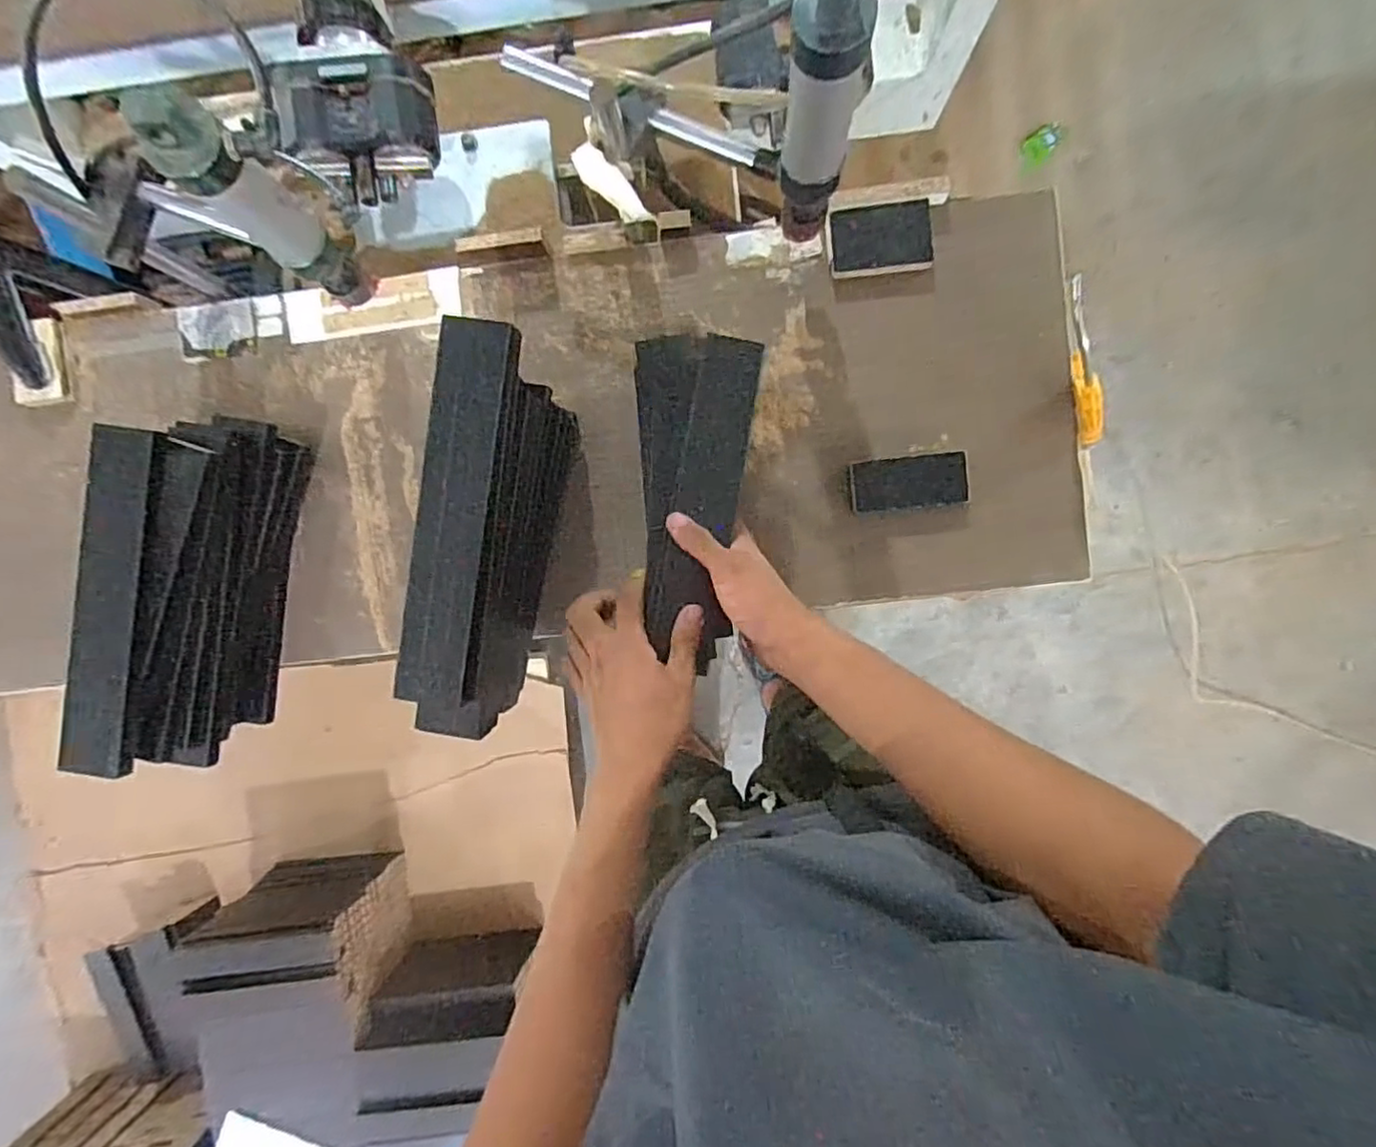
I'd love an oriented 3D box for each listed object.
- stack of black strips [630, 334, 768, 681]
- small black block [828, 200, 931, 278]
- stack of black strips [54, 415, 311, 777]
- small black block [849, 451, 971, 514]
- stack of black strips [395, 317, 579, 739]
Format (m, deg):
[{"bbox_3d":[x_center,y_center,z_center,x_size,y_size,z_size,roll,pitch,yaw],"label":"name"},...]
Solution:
[{"bbox_3d":[0.000,-0.067,0.572,0.103,0.047,0.268,4,94,2],"label":"stack of black strips"},{"bbox_3d":[0.181,-0.312,0.609,0.089,0.016,0.059,-5,92,2],"label":"small black block"},{"bbox_3d":[-0.444,0.011,0.588,0.094,0.145,0.309,11,93,1],"label":"stack of black strips"},{"bbox_3d":[0.213,-0.087,0.623,0.105,0.019,0.049,-5,92,2],"label":"small black block"},{"bbox_3d":[-0.164,-0.035,0.559,0.066,0.166,0.317,8,93,1],"label":"stack of black strips"}]

